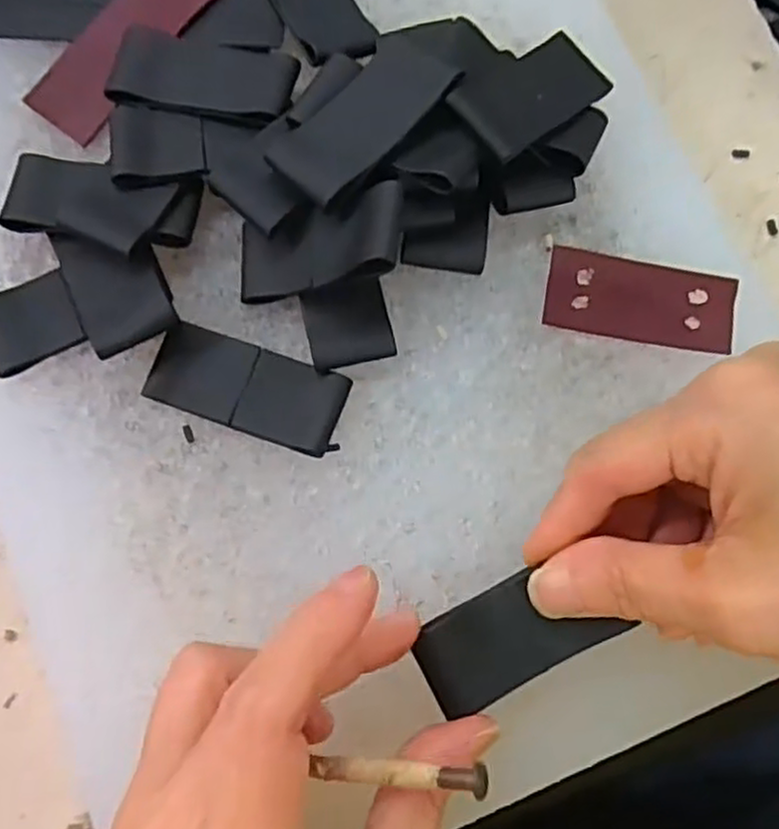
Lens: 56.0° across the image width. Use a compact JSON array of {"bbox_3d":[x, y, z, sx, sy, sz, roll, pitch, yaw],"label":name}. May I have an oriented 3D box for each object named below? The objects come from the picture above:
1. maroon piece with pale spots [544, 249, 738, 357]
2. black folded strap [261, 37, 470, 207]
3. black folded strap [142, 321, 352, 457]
[{"bbox_3d":[0.081,-0.037,0.237,0.059,0.004,0.026,10,82,2],"label":"maroon piece with pale spots"},{"bbox_3d":[-0.009,-0.091,0.222,0.030,0.009,0.060,44,83,9],"label":"black folded strap"},{"bbox_3d":[-0.045,-0.009,0.231,0.061,0.004,0.027,19,80,5],"label":"black folded strap"}]

